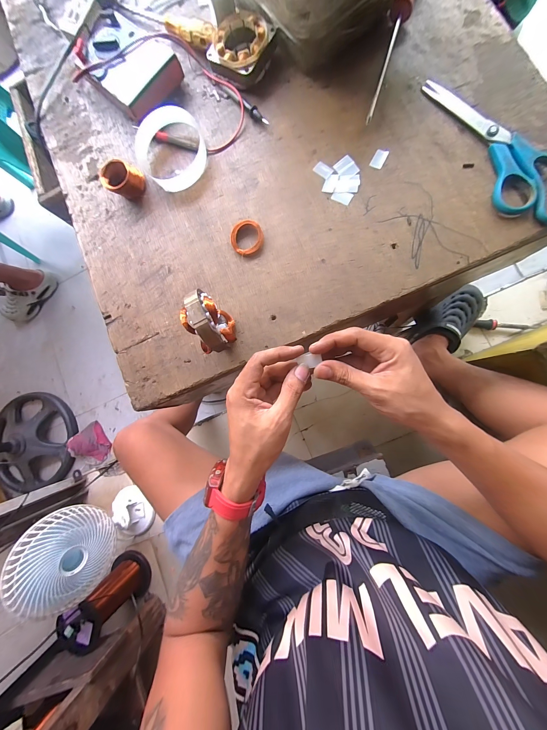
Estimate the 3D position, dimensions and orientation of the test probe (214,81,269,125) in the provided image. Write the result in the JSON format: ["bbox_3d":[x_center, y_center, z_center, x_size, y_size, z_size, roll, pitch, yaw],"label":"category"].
[{"bbox_3d":[-0.048,-0.374,0.360,0.010,0.011,0.110,-45,80,3],"label":"test probe"}]

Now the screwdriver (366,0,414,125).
[{"bbox_3d":[0.158,-0.434,0.325,0.024,0.026,0.249,18,88,10],"label":"screwdriver"}]

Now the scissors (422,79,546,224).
[{"bbox_3d":[0.259,-0.262,0.300,0.072,0.014,0.231,-28,82,5],"label":"scissors"}]

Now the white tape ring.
[{"bbox_3d":[-0.146,-0.305,0.359,0.097,0.030,0.105,-1,85,9],"label":"white tape ring"}]

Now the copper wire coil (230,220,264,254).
[{"bbox_3d":[-0.036,-0.172,0.342,0.043,0.015,0.041,-1,85,9],"label":"copper wire coil"}]

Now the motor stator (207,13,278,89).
[{"bbox_3d":[-0.046,-0.434,0.355,0.077,0.031,0.082,30,90,10],"label":"motor stator"}]

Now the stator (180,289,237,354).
[{"bbox_3d":[-0.075,-0.049,0.307,0.042,0.074,0.066,-37,81,4],"label":"stator"}]

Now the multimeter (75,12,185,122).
[{"bbox_3d":[-0.218,-0.441,0.379,0.149,0.036,0.105,44,92,10],"label":"multimeter"}]

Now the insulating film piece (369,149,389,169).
[{"bbox_3d":[0.137,-0.266,0.326,0.016,0.004,0.024,29,90,10],"label":"insulating film piece"}]

